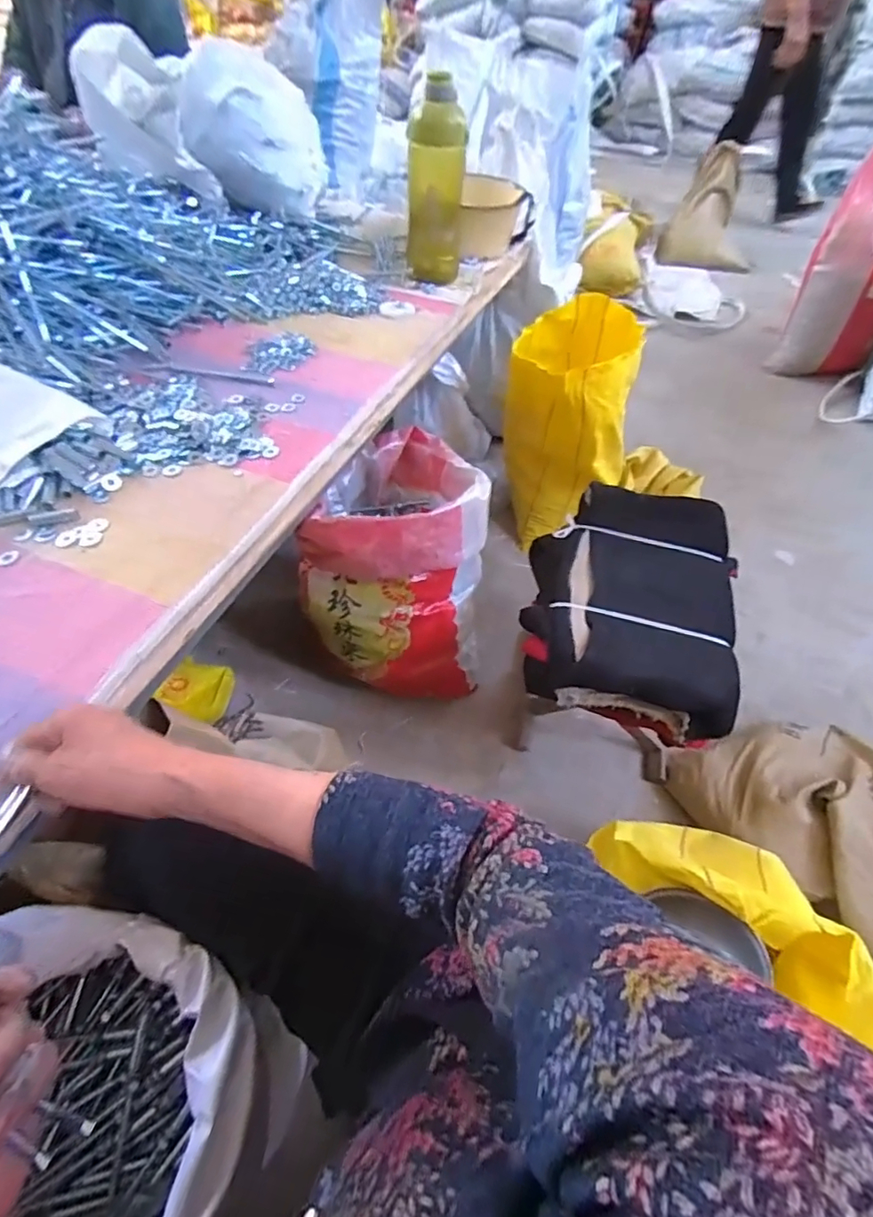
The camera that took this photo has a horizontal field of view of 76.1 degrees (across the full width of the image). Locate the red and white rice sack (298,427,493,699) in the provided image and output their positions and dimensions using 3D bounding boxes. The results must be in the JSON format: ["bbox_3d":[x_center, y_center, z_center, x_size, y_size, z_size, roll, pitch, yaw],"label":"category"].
[{"bbox_3d":[-0.061,-0.080,0.960,0.292,0.377,0.309,4,51,-1],"label":"red and white rice sack"}]

